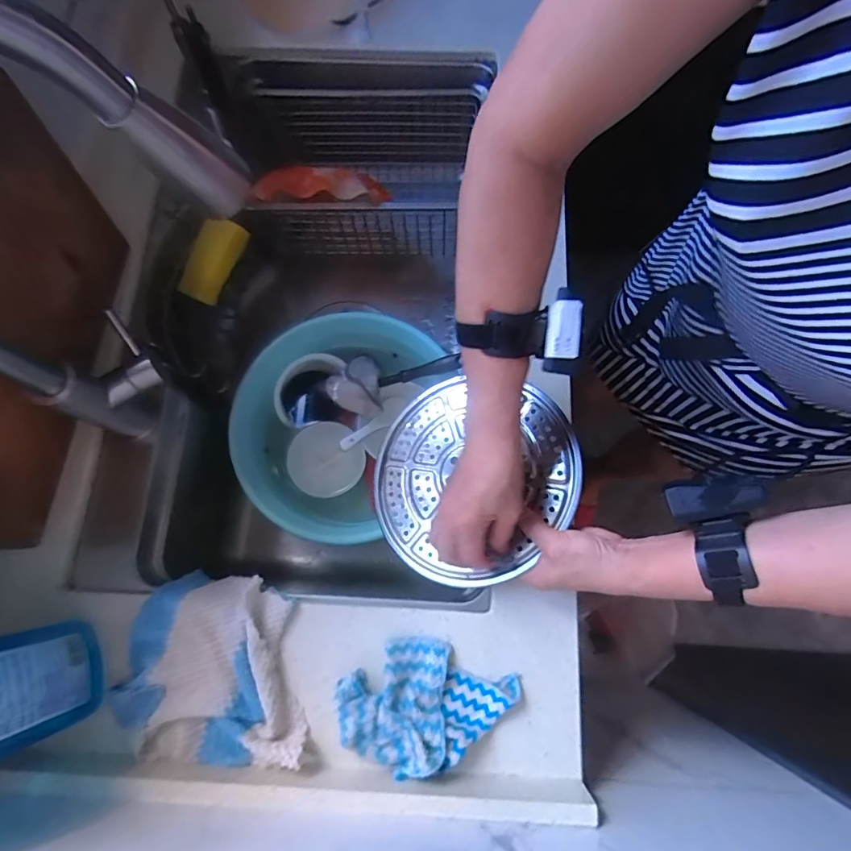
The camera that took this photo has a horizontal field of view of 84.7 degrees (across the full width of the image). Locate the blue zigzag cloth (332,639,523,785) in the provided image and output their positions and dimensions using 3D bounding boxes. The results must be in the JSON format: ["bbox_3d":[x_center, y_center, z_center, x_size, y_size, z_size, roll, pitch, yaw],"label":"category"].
[{"bbox_3d":[-0.001,0.257,0.441,0.145,0.034,0.114,-37,78,-8],"label":"blue zigzag cloth"}]

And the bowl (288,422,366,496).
[{"bbox_3d":[-0.146,0.052,0.692,0.111,0.044,0.105,0,76,1],"label":"bowl"}]

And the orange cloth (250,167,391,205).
[{"bbox_3d":[-0.141,-0.322,0.635,0.176,0.048,0.039,-3,76,0],"label":"orange cloth"}]

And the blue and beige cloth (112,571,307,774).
[{"bbox_3d":[-0.202,0.237,0.462,0.174,0.045,0.159,2,76,1],"label":"blue and beige cloth"}]

